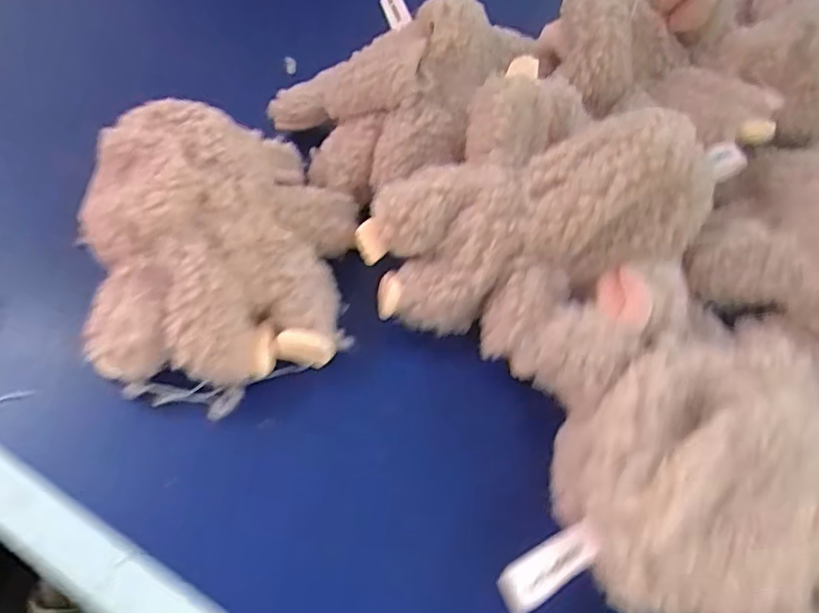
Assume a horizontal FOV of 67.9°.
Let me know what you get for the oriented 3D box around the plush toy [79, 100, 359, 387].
[{"bbox_3d":[-0.077,-0.030,0.241,0.108,0.055,0.112,0,55,0],"label":"plush toy"}]

